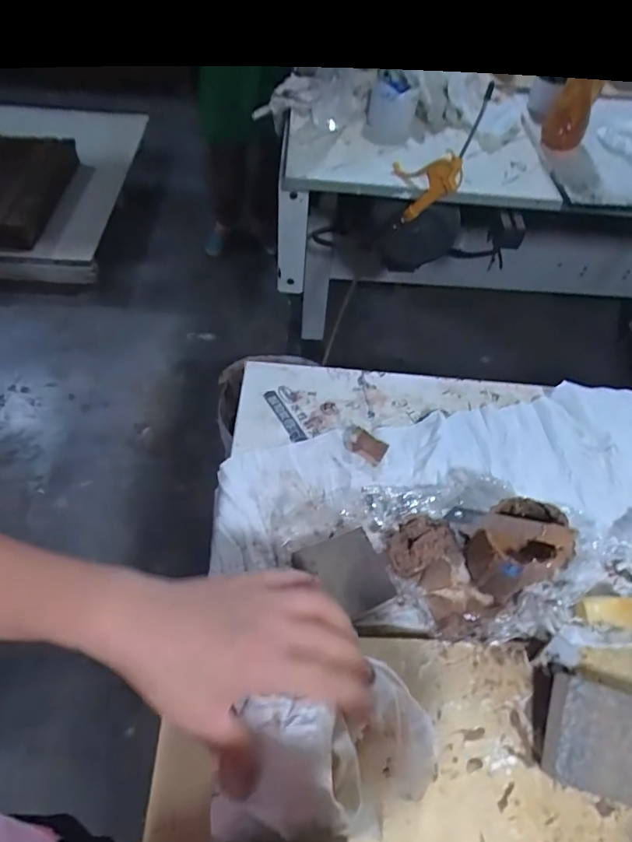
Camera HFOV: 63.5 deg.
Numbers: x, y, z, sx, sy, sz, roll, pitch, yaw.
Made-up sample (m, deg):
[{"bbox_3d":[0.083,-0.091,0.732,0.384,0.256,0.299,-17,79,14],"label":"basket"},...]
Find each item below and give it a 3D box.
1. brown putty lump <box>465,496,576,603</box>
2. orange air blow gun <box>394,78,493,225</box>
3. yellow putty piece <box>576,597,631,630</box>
[{"bbox_3d":[0.172,0.107,0.436,0.085,0.077,0.066,-18,58,-17],"label":"brown putty lump"},{"bbox_3d":[0.178,-0.385,0.772,0.092,0.241,0.034,42,62,-6],"label":"orange air blow gun"},{"bbox_3d":[0.247,0.163,0.431,0.051,0.019,0.024,4,55,-1],"label":"yellow putty piece"}]

